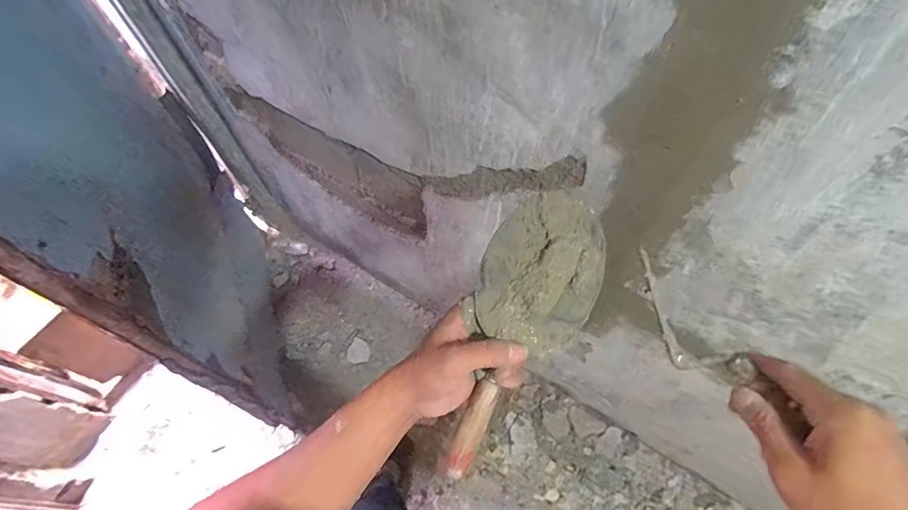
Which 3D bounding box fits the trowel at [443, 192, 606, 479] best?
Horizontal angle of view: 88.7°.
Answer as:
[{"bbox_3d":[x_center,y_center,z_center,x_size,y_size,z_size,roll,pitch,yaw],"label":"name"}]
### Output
[{"bbox_3d":[0.058,0.070,0.428,0.103,0.044,0.274,23,84,14],"label":"trowel"}]

